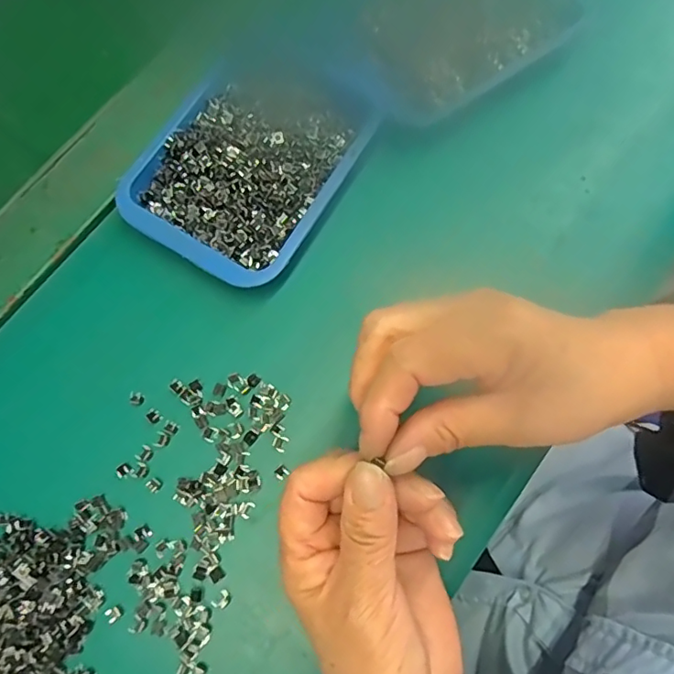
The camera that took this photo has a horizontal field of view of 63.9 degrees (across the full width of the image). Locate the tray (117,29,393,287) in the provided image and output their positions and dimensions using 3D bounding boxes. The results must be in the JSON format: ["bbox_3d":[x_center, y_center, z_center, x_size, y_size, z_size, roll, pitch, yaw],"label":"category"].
[{"bbox_3d":[-0.052,-0.115,0.343,0.117,0.029,0.158,30,78,9],"label":"tray"}]

